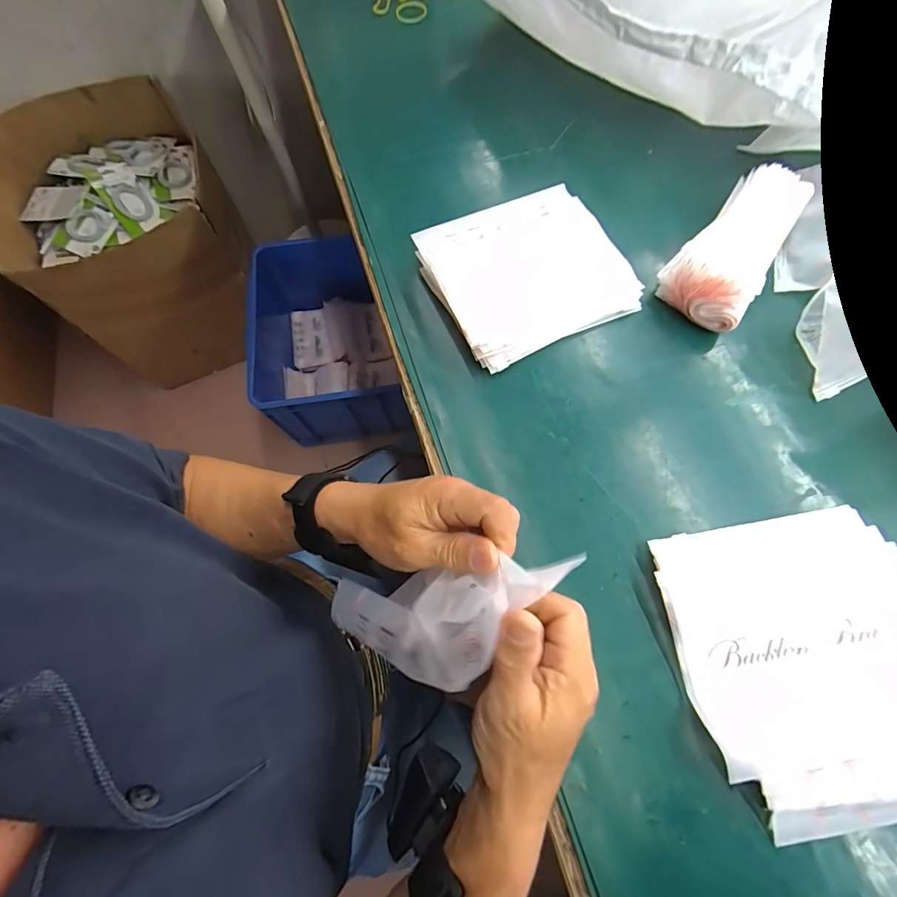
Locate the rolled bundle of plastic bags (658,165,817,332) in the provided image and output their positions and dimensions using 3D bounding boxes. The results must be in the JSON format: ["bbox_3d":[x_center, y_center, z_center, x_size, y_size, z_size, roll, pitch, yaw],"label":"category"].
[{"bbox_3d":[0.311,-0.220,0.445,0.086,0.052,0.199,39,76,14],"label":"rolled bundle of plastic bags"}]

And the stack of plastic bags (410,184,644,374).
[{"bbox_3d":[0.086,-0.192,0.450,0.200,0.032,0.170,-26,72,-7],"label":"stack of plastic bags"}]

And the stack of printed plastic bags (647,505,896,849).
[{"bbox_3d":[0.291,0.162,0.325,0.216,0.025,0.213,-9,70,-1],"label":"stack of printed plastic bags"}]

